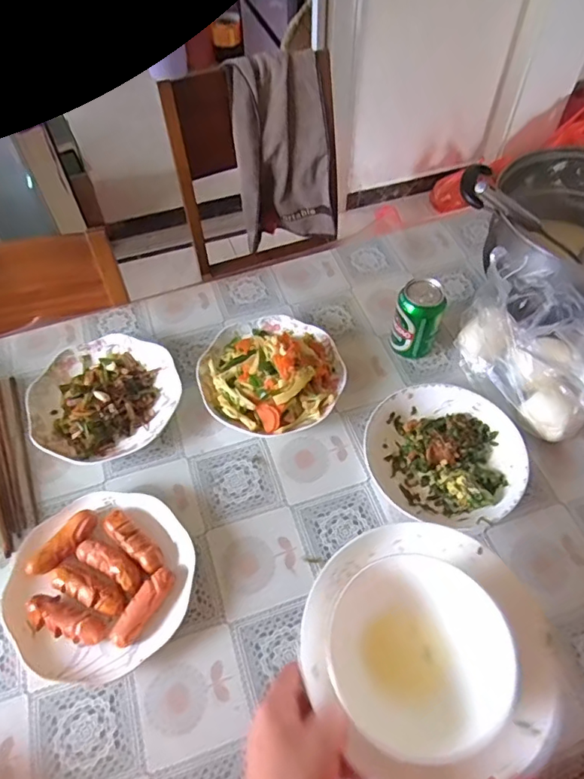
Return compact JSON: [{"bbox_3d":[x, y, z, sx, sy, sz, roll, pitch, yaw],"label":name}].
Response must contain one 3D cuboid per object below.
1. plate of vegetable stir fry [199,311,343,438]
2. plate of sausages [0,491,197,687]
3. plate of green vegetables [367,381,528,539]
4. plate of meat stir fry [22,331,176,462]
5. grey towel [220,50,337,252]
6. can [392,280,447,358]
[{"bbox_3d":[-0.031,-0.031,0.735,0.195,0.076,0.196,0,56,0],"label":"plate of vegetable stir fry"},{"bbox_3d":[-0.213,0.214,0.592,0.195,0.041,0.195,0,56,0],"label":"plate of sausages"},{"bbox_3d":[0.194,0.086,0.673,0.184,0.042,0.194,0,56,0],"label":"plate of green vegetables"},{"bbox_3d":[-0.260,0.010,0.731,0.199,0.044,0.187,0,56,0],"label":"plate of meat stir fry"},{"bbox_3d":[-0.018,-0.577,1.297,0.245,0.417,0.106,-9,56,-6],"label":"grey towel"},{"bbox_3d":[0.177,-0.095,0.753,0.063,0.117,0.059,0,56,0],"label":"can"}]

